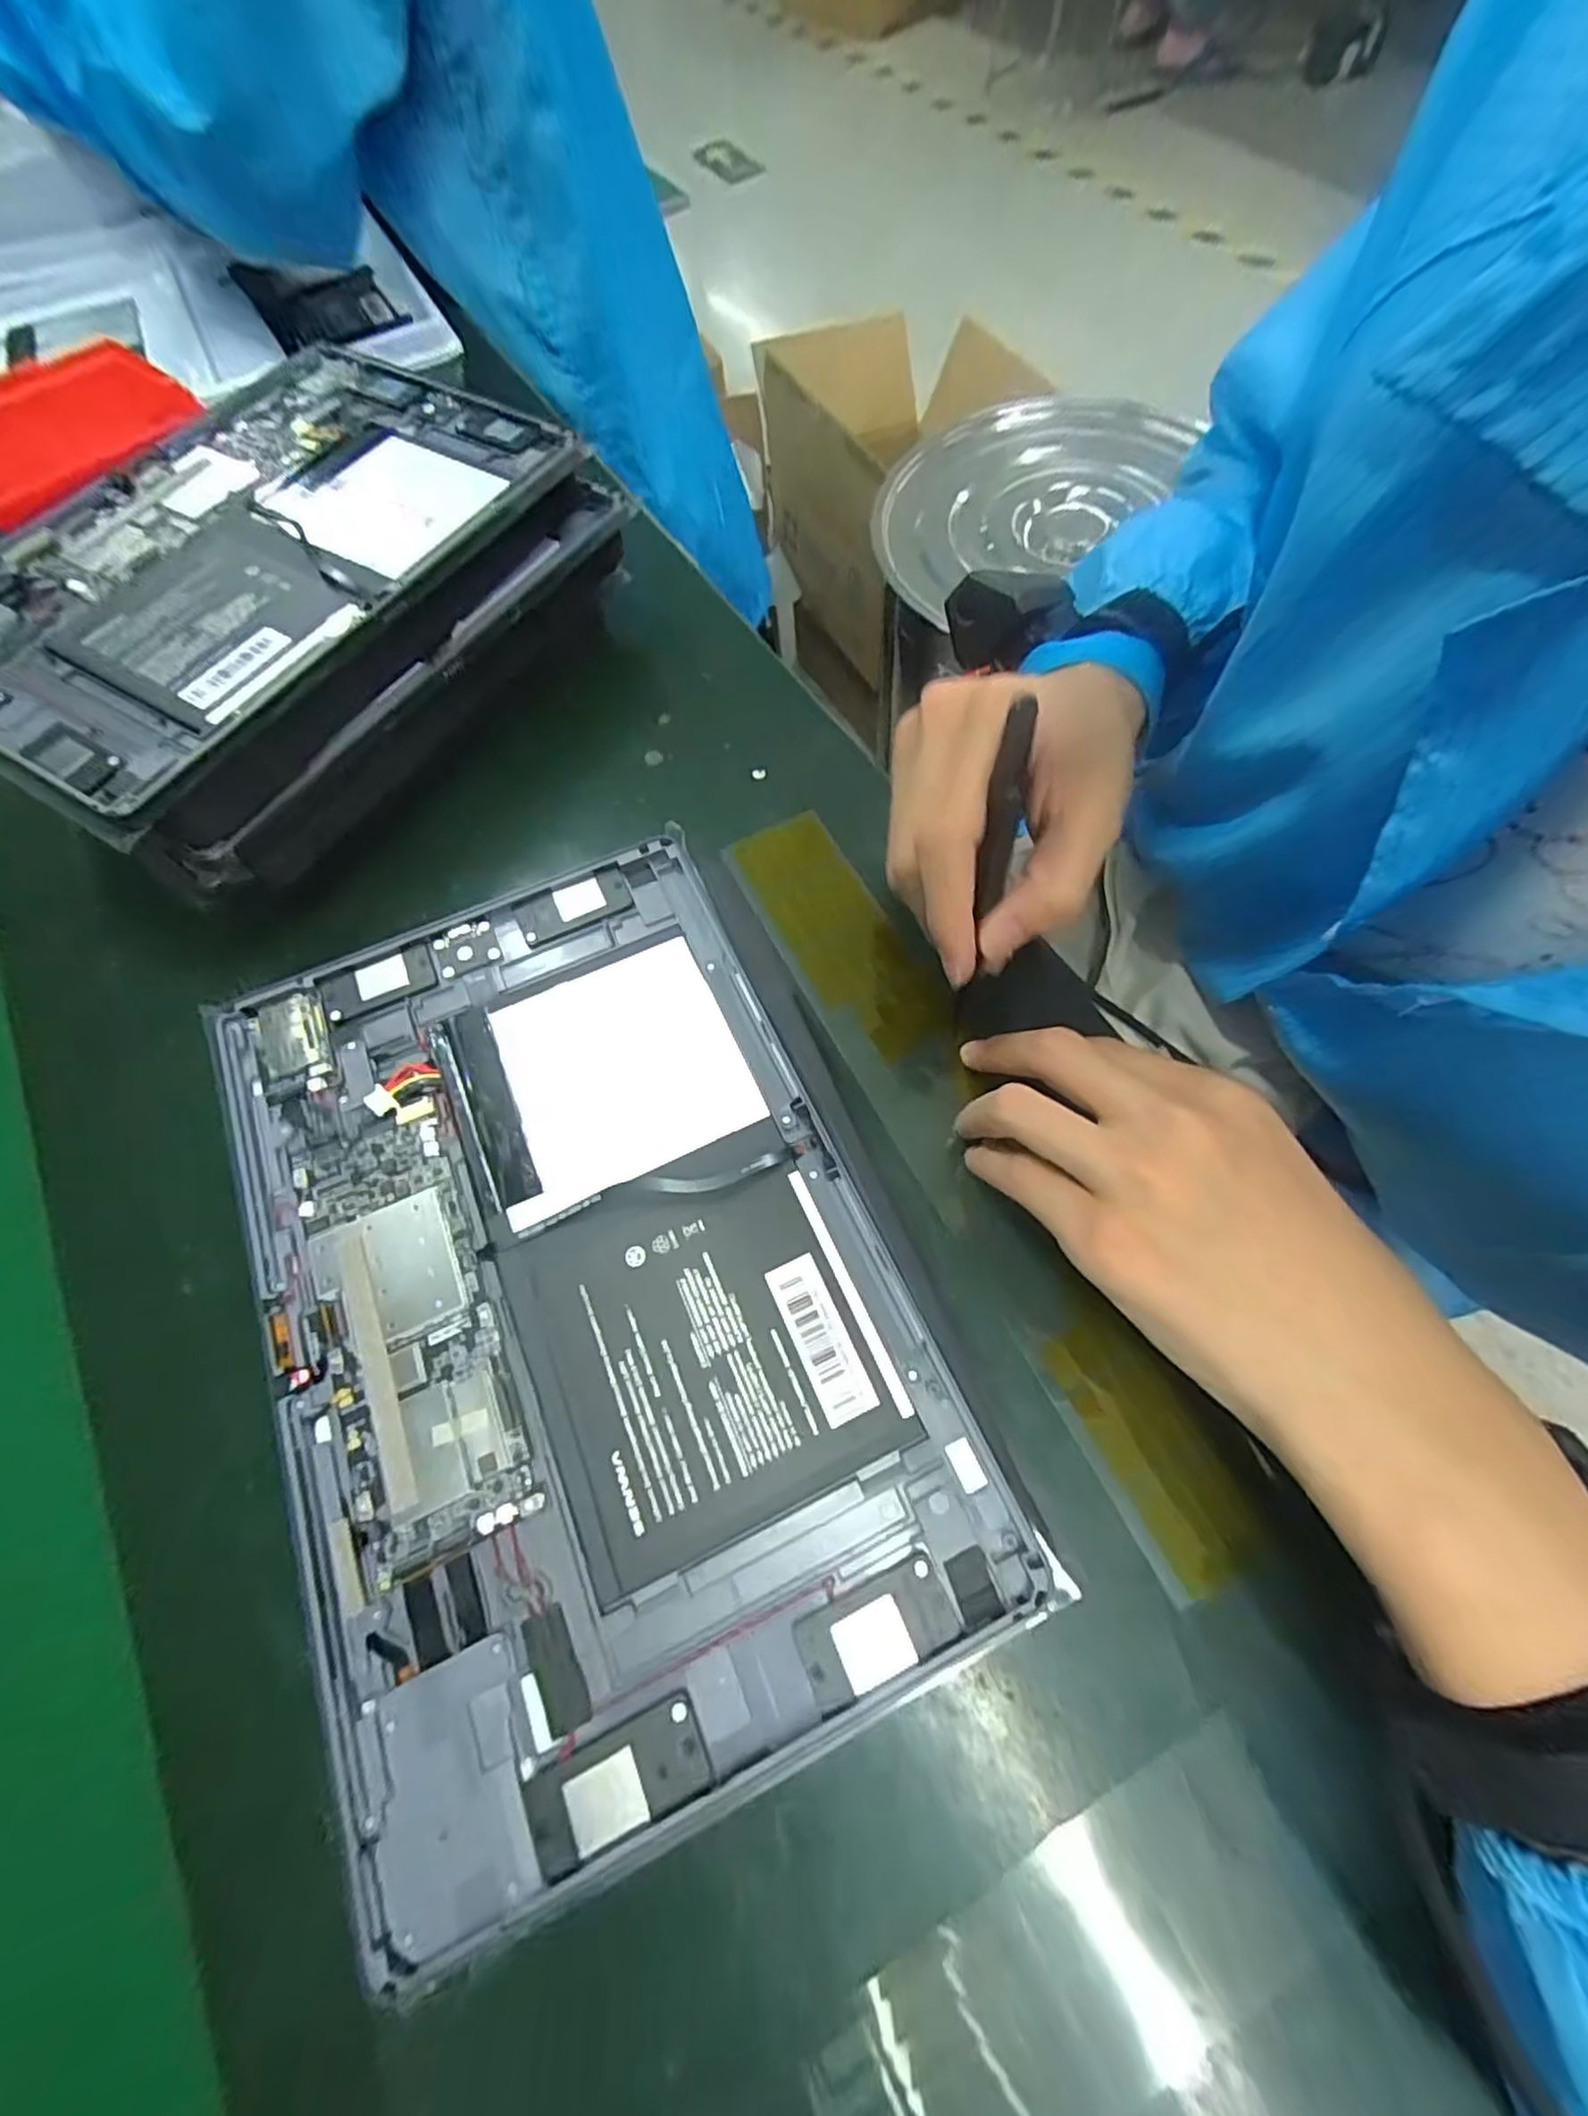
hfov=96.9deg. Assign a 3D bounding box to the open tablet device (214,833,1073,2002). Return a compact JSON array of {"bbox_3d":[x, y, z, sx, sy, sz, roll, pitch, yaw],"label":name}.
[{"bbox_3d":[-0.066,0.058,0.204,0.163,0.017,0.252,-26,66,-5],"label":"open tablet device"}]

